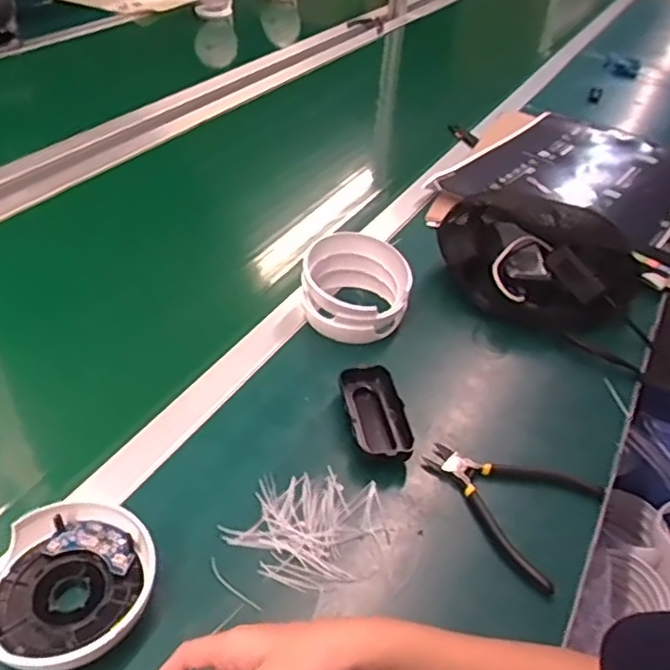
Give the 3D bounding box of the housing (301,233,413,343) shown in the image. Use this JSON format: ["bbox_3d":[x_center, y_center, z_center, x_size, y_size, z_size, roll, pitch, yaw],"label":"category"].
[{"bbox_3d":[0.024,-0.051,0.712,0.114,0.066,0.105,8,40,3],"label":"housing"}]

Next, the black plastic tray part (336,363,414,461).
[{"bbox_3d":[0.039,0.076,0.602,0.051,0.022,0.109,-6,41,-13],"label":"black plastic tray part"}]

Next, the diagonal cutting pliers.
[{"bbox_3d":[0.141,0.135,0.552,0.137,0.012,0.120,27,45,25],"label":"diagonal cutting pliers"}]

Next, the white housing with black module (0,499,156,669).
[{"bbox_3d":[-0.181,0.176,0.447,0.107,0.040,0.117,3,40,-3],"label":"white housing with black module"}]

